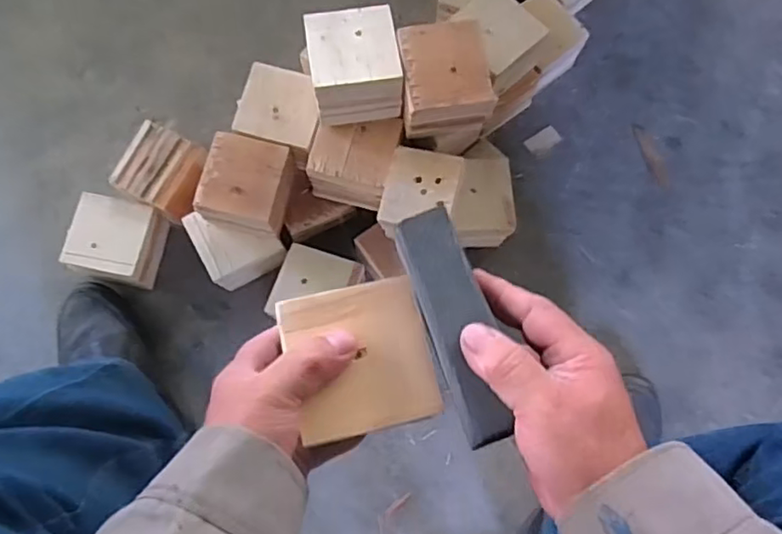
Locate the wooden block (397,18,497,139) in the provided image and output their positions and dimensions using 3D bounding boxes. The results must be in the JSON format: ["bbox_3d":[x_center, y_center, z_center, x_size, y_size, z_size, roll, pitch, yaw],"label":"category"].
[{"bbox_3d":[0.054,-0.195,0.649,0.089,0.075,0.099,-11,77,-2],"label":"wooden block"}]

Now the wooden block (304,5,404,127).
[{"bbox_3d":[-0.037,-0.213,0.646,0.091,0.067,0.101,-9,77,-1],"label":"wooden block"}]

